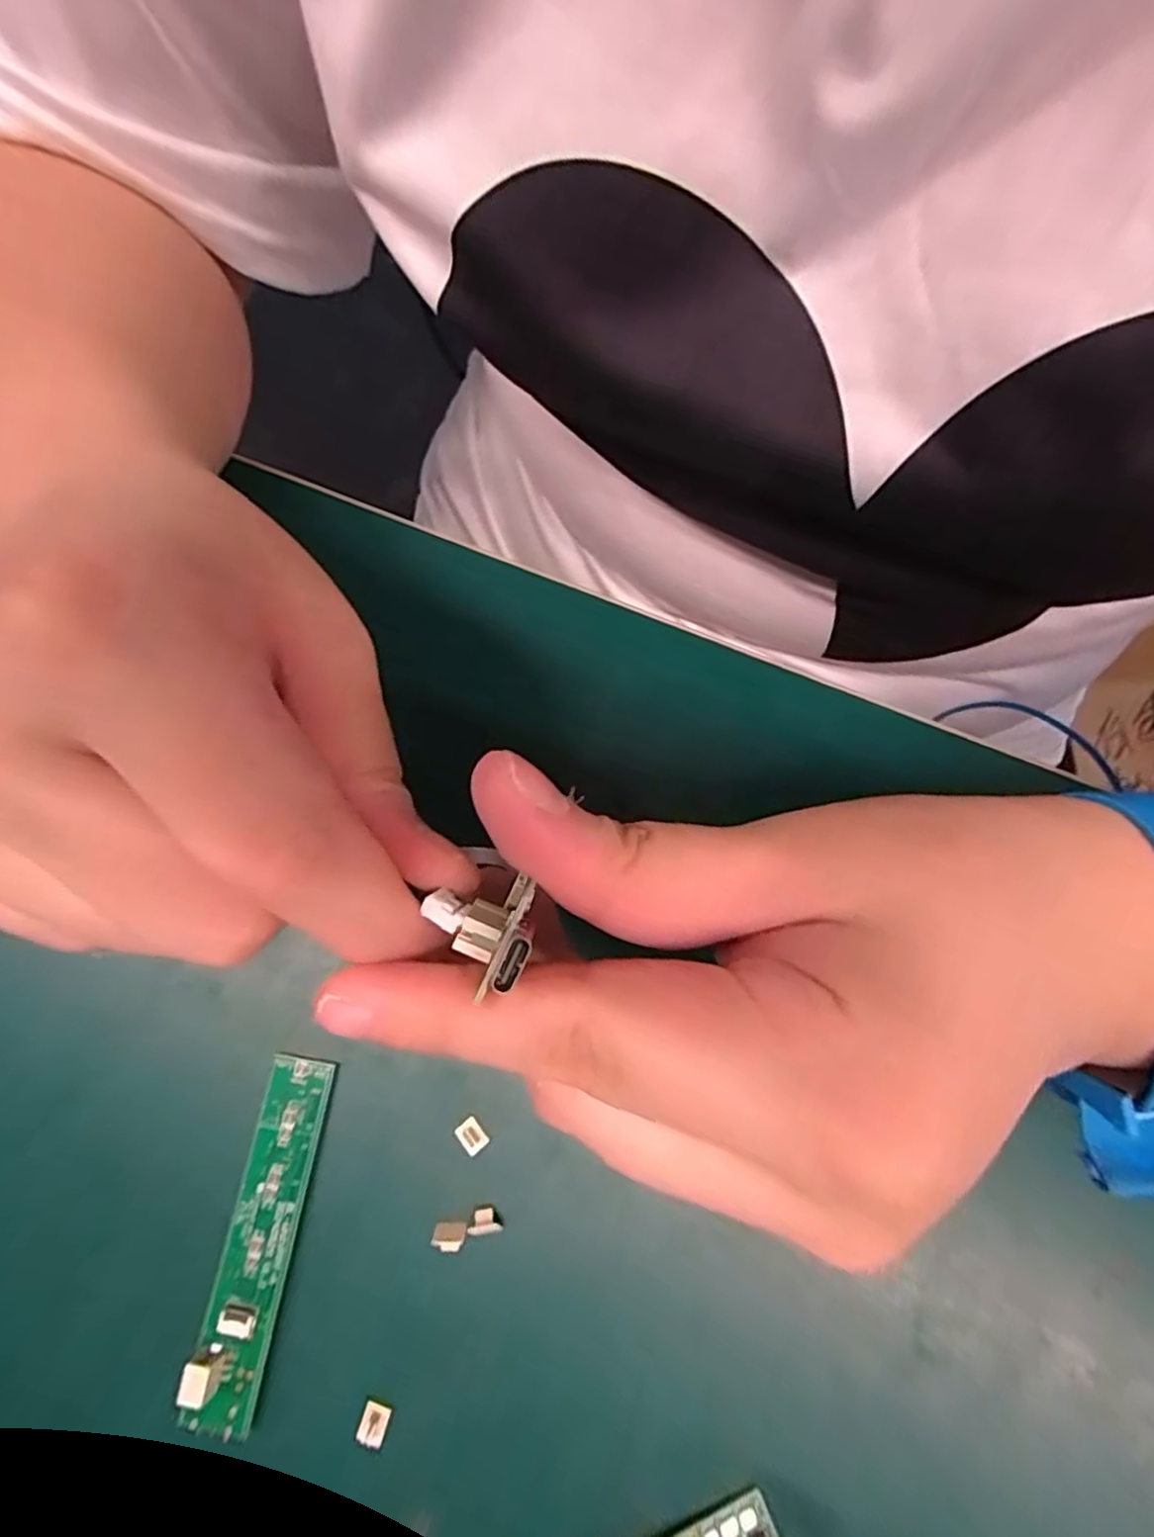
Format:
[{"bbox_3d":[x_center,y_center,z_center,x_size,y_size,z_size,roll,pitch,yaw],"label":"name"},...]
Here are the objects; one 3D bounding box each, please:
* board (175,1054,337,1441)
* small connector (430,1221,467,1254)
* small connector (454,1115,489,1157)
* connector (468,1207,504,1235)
[{"bbox_3d":[-0.082,0.120,0.176,0.018,0.005,0.084,8,76,6],"label":"board"},{"bbox_3d":[-0.032,0.120,0.175,0.009,0.004,0.007,-5,75,3],"label":"small connector"},{"bbox_3d":[-0.028,0.098,0.181,0.007,0.004,0.008,-40,76,-6],"label":"small connector"},{"bbox_3d":[-0.024,0.116,0.176,0.008,0.004,0.006,-4,75,3],"label":"connector"}]

